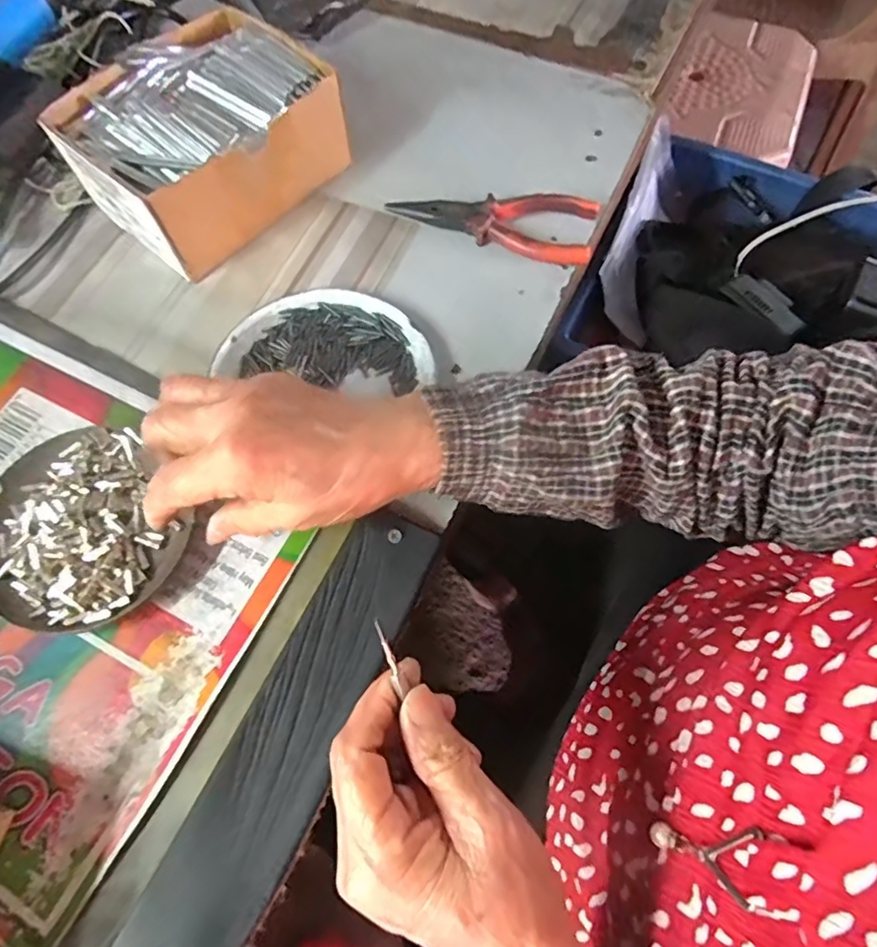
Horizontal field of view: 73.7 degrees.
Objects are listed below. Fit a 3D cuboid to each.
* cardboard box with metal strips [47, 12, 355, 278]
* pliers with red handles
[{"bbox_3d":[-0.161,-0.231,0.411,0.126,0.071,0.162,41,72,16],"label":"cardboard box with metal strips"},{"bbox_3d":[0.037,-0.178,0.414,0.141,0.018,0.052,13,67,6],"label":"pliers with red handles"}]

